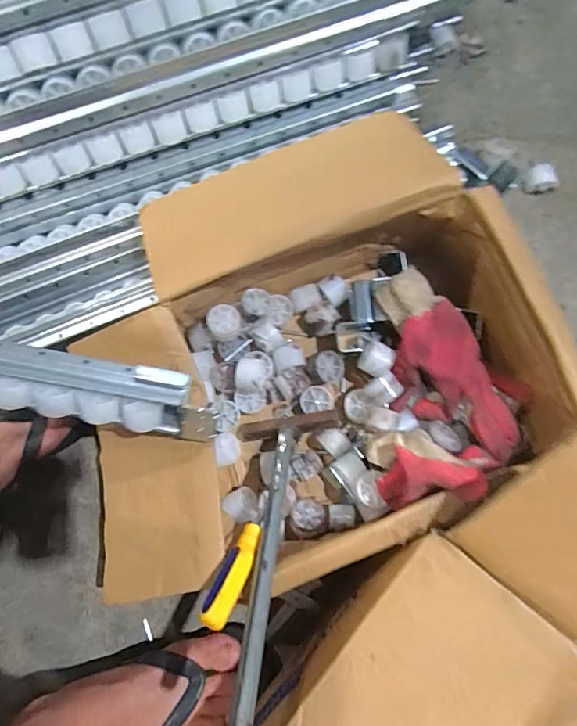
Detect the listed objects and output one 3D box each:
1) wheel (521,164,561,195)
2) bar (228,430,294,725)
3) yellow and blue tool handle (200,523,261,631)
[{"bbox_3d":[0.315,-0.229,0.573,0.041,0.030,0.028,-16,79,-4],"label":"wheel"},{"bbox_3d":[-0.019,0.161,0.371,0.017,0.013,0.274,9,40,1],"label":"bar"},{"bbox_3d":[-0.047,0.174,0.374,0.024,0.022,0.084,24,43,5],"label":"yellow and blue tool handle"}]

